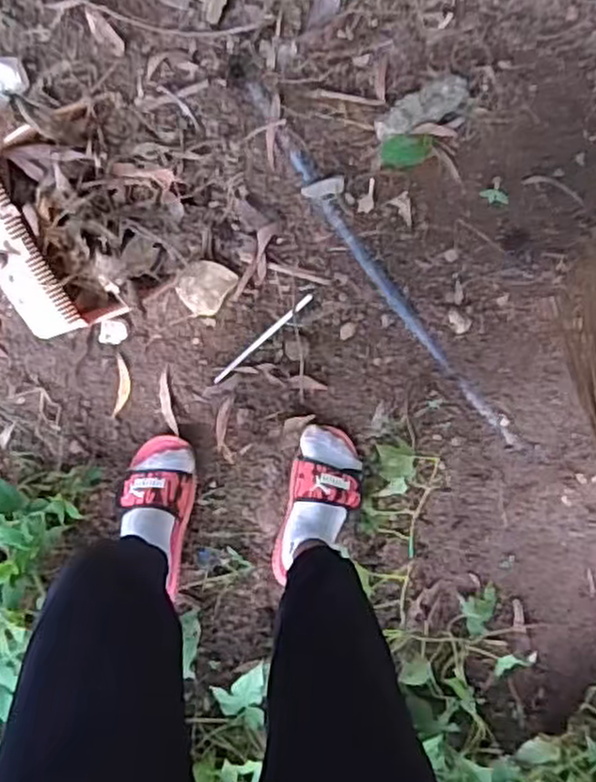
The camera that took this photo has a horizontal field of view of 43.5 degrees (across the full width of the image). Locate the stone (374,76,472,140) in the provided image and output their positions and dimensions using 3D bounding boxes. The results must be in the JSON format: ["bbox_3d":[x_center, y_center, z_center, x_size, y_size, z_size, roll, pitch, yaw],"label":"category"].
[{"bbox_3d":[0.177,-0.407,1.081,0.140,0.038,0.063,-22,99,4],"label":"stone"}]

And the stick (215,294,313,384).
[{"bbox_3d":[-0.054,-0.081,1.157,0.197,0.006,0.013,-41,97,7],"label":"stick"}]

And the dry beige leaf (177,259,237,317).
[{"bbox_3d":[-0.141,-0.156,1.114,0.080,0.011,0.079,28,96,-34],"label":"dry beige leaf"}]

